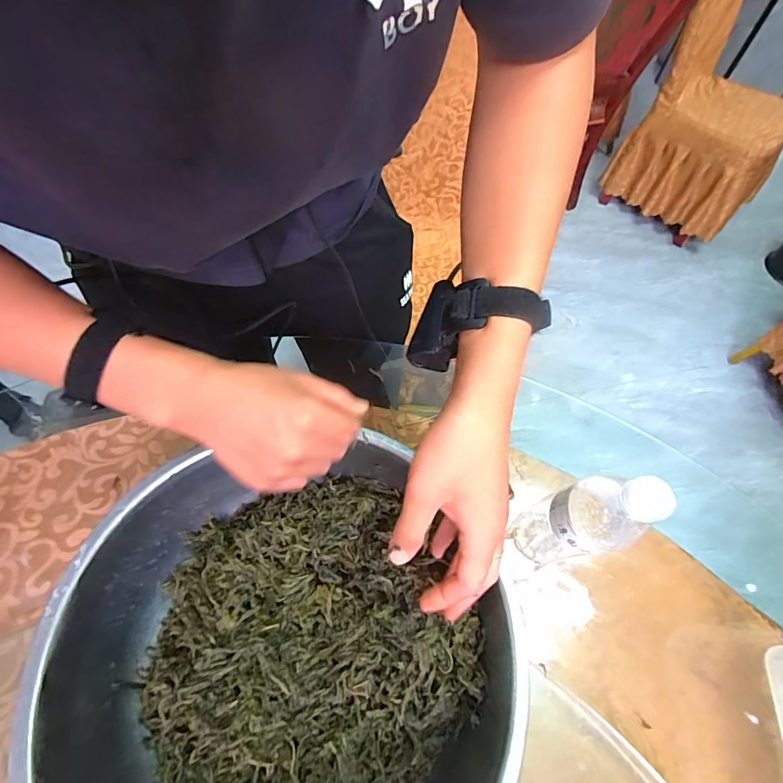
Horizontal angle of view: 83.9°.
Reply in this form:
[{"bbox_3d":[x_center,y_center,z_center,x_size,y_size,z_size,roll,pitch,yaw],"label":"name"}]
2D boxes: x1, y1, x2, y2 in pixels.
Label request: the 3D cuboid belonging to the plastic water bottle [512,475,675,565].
[{"bbox_3d":[0.178,0.124,0.409,0.063,0.220,0.061,-21,63,-13],"label":"plastic water bottle"}]

